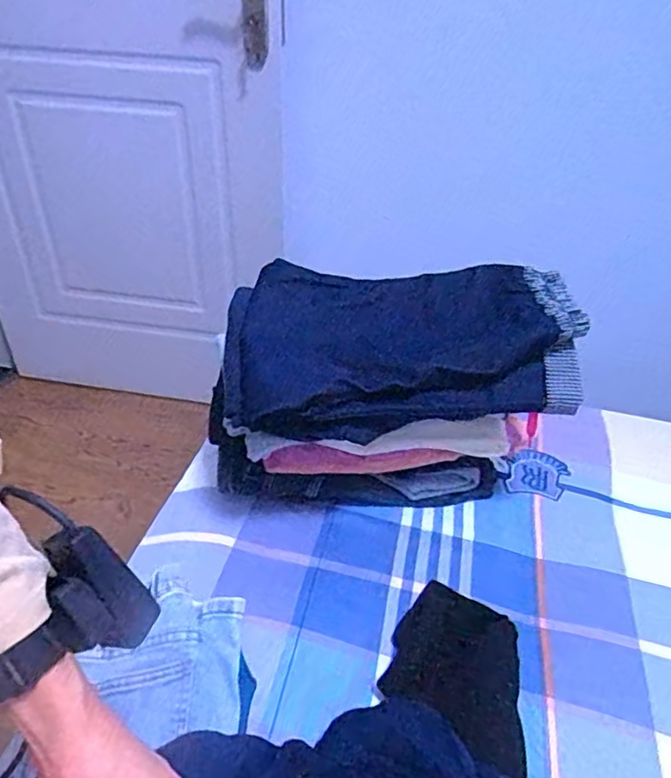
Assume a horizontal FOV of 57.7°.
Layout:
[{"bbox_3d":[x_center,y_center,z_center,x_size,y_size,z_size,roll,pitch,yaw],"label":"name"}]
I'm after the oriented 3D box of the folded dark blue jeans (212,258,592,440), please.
[{"bbox_3d":[0.068,-0.054,0.671,0.374,0.092,0.201,-1,37,-3],"label":"folded dark blue jeans"}]

